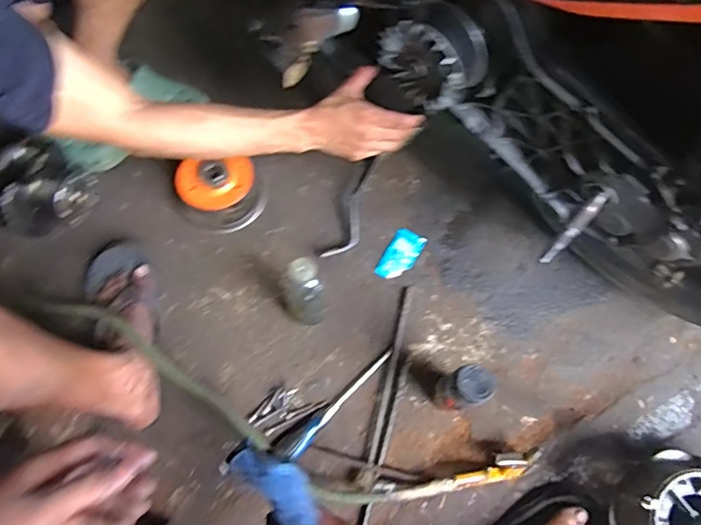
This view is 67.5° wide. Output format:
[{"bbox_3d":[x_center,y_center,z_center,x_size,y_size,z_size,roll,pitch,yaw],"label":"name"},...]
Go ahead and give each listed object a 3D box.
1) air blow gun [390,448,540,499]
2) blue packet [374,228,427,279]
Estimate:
[{"bbox_3d":[0.158,0.298,0.734,0.210,0.068,0.038,-9,73,-4],"label":"air blow gun"},{"bbox_3d":[0.084,-0.012,0.867,0.051,0.006,0.094,30,72,7],"label":"blue packet"}]

